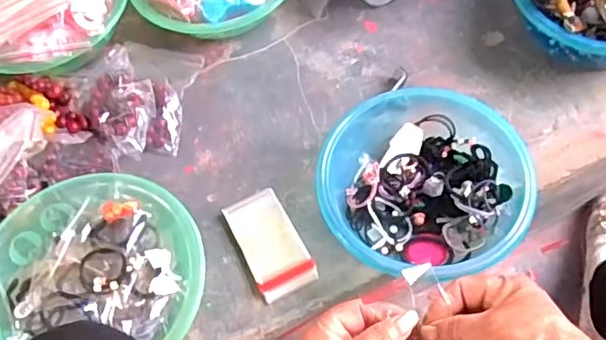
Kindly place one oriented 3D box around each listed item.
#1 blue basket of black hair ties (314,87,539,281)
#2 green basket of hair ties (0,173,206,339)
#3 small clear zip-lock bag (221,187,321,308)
[{"bbox_3d":[0.129,0.010,0.661,0.225,0.081,0.229,-2,62,3],"label":"blue basket of black hair ties"},{"bbox_3d":[-0.222,0.104,0.637,0.238,0.071,0.217,-5,61,1],"label":"green basket of hair ties"},{"bbox_3d":[-0.037,0.084,0.669,0.067,0.015,0.122,-25,63,-10],"label":"small clear zip-lock bag"}]

